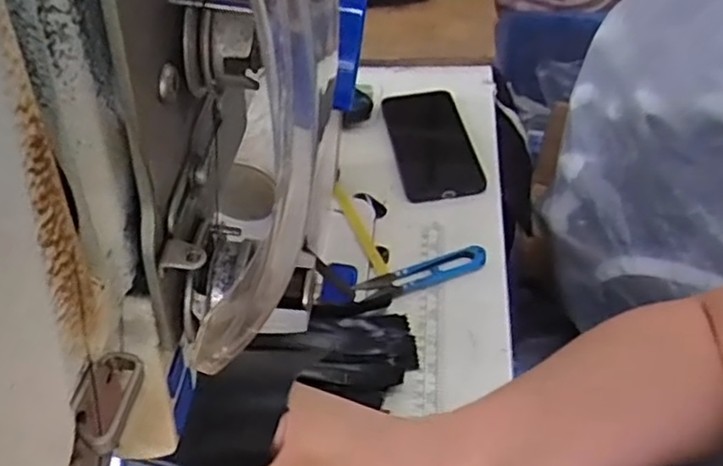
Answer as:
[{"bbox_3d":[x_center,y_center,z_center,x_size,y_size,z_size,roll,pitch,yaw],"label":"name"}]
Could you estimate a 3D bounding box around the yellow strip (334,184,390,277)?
[{"bbox_3d":[-0.003,-0.008,0.611,0.013,0.007,0.118,-18,46,-13],"label":"yellow strip"}]

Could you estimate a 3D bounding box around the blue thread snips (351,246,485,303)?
[{"bbox_3d":[0.052,0.033,0.563,0.110,0.009,0.029,-18,46,-13],"label":"blue thread snips"}]

